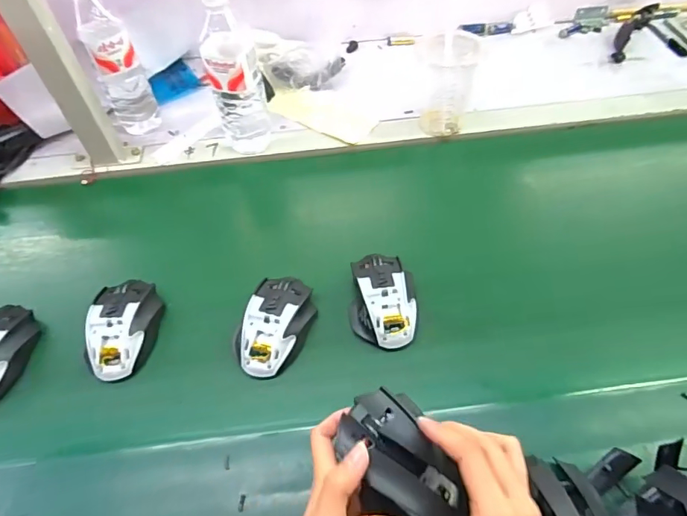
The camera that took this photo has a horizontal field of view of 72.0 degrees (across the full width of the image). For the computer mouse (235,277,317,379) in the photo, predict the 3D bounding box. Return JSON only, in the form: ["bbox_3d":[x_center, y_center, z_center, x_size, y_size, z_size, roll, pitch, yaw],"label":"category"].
[{"bbox_3d":[-0.073,0.068,0.511,0.066,0.034,0.114,10,55,10],"label":"computer mouse"}]

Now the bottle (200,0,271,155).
[{"bbox_3d":[-0.144,-0.242,0.630,0.071,0.224,0.067,-17,55,-9],"label":"bottle"}]

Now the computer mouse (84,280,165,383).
[{"bbox_3d":[-0.240,0.077,0.524,0.078,0.045,0.112,-6,54,-1],"label":"computer mouse"}]

